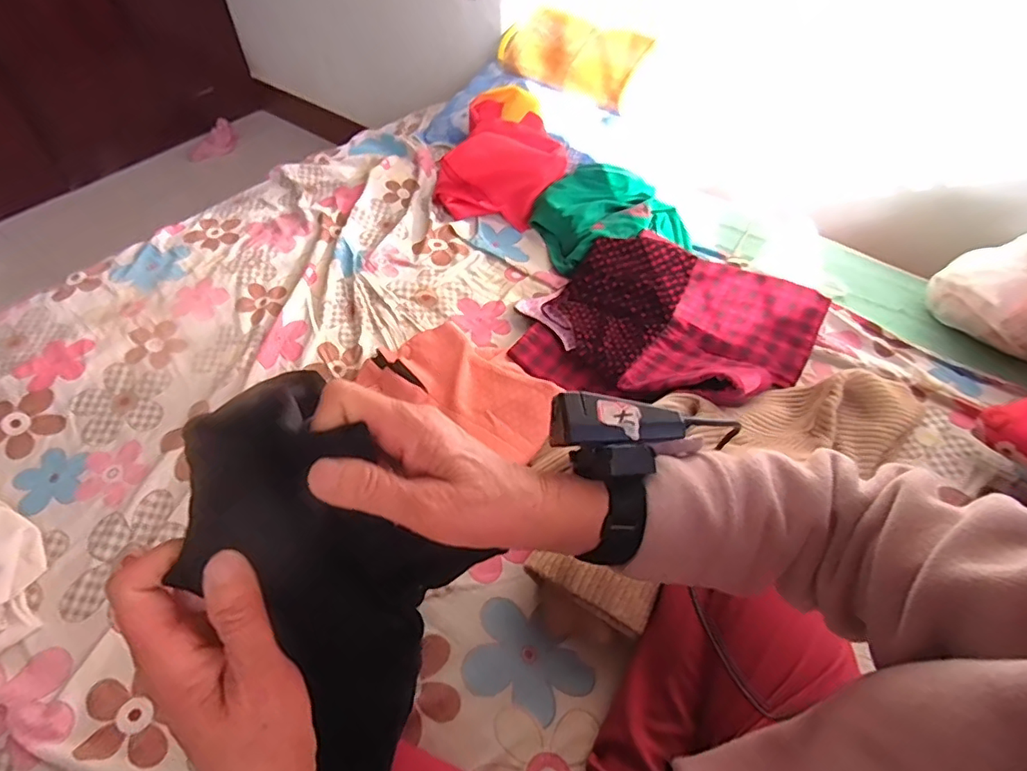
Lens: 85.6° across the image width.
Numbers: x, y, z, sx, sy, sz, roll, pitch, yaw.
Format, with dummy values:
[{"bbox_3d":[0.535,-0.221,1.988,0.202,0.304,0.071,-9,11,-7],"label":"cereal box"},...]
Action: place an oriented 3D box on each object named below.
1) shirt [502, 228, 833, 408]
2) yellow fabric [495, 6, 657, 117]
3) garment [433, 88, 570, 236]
[{"bbox_3d":[0.245,-0.090,0.882,0.409,0.091,0.336,25,55,18],"label":"shirt"},{"bbox_3d":[0.122,-0.700,1.164,0.306,0.115,0.136,29,56,20],"label":"yellow fabric"},{"bbox_3d":[-0.025,-0.457,1.112,0.253,0.149,0.251,0,51,-2],"label":"garment"}]

